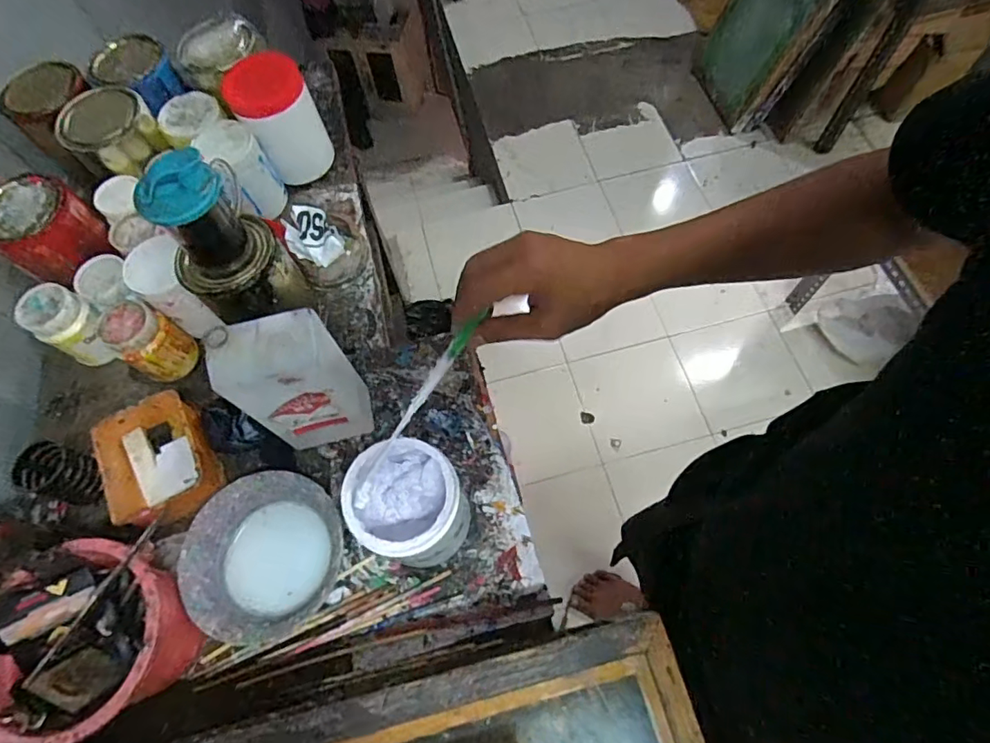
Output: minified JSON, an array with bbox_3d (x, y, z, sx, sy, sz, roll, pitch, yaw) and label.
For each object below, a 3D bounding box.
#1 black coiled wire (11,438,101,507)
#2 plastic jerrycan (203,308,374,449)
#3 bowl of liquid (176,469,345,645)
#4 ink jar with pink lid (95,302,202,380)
[{"bbox_3d":[-0.472,0.111,0.581,0.046,0.069,0.054,10,67,7],"label":"black coiled wire"},{"bbox_3d":[-0.195,0.011,0.536,0.099,0.203,0.063,-14,66,-3],"label":"plastic jerrycan"},{"bbox_3d":[-0.234,0.189,0.551,0.148,0.065,0.155,13,67,8],"label":"bowl of liquid"},{"bbox_3d":[-0.412,-0.037,0.641,0.060,0.092,0.060,-1,66,2],"label":"ink jar with pink lid"}]

